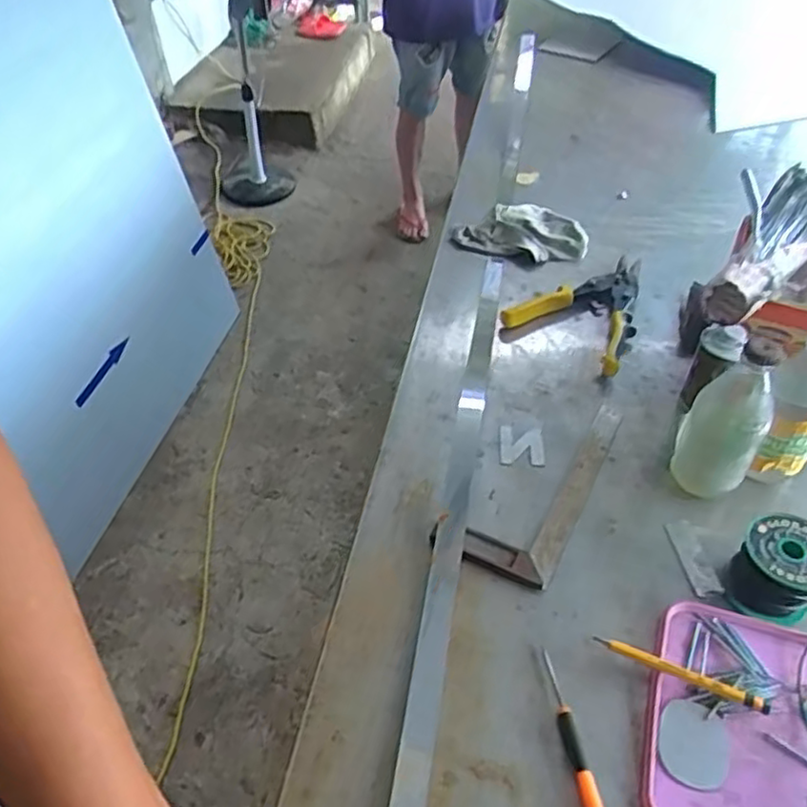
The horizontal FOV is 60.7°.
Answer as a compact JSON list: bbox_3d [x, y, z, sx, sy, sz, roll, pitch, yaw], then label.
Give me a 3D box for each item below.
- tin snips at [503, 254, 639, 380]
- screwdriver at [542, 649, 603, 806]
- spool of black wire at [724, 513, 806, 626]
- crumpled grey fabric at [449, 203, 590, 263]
[{"bbox_3d":[0.245,-0.130,0.879,0.150,0.026,0.217,28,52,27],"label":"tin snips"},{"bbox_3d":[0.126,0.250,0.509,0.014,0.013,0.140,-7,45,-5],"label":"screwdriver"},{"bbox_3d":[0.315,0.140,0.581,0.067,0.064,0.068,-1,45,1],"label":"spool of black wire"},{"bbox_3d":[0.170,-0.249,0.989,0.188,0.045,0.103,14,47,16],"label":"crumpled grey fabric"}]

